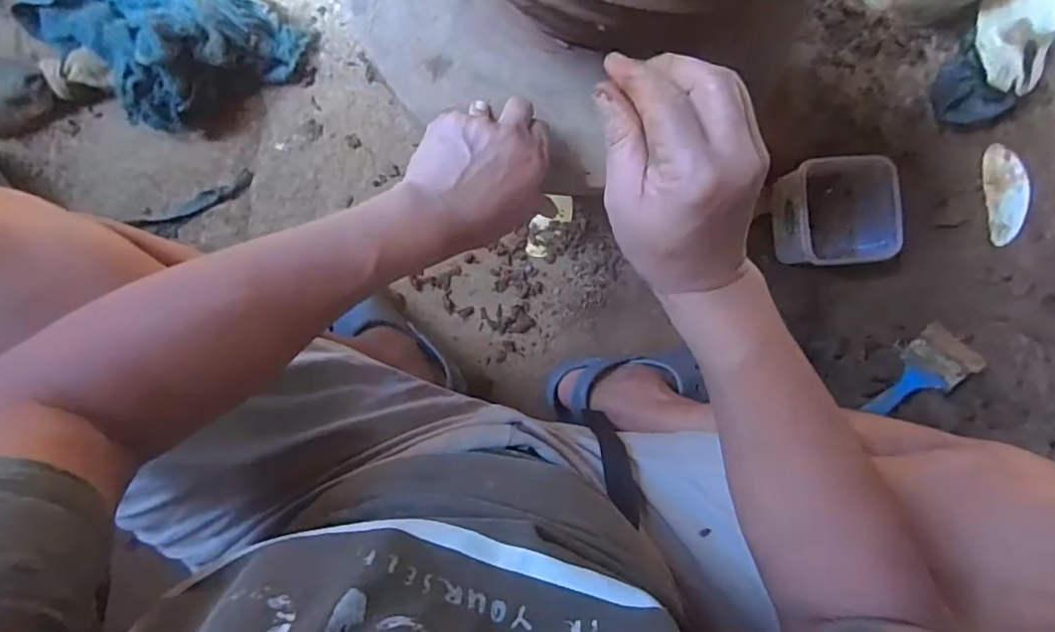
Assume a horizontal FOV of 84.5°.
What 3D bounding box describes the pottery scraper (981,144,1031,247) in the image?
[{"bbox_3d":[0.693,-0.176,0.843,0.056,0.009,0.142,-6,85,11],"label":"pottery scraper"}]

